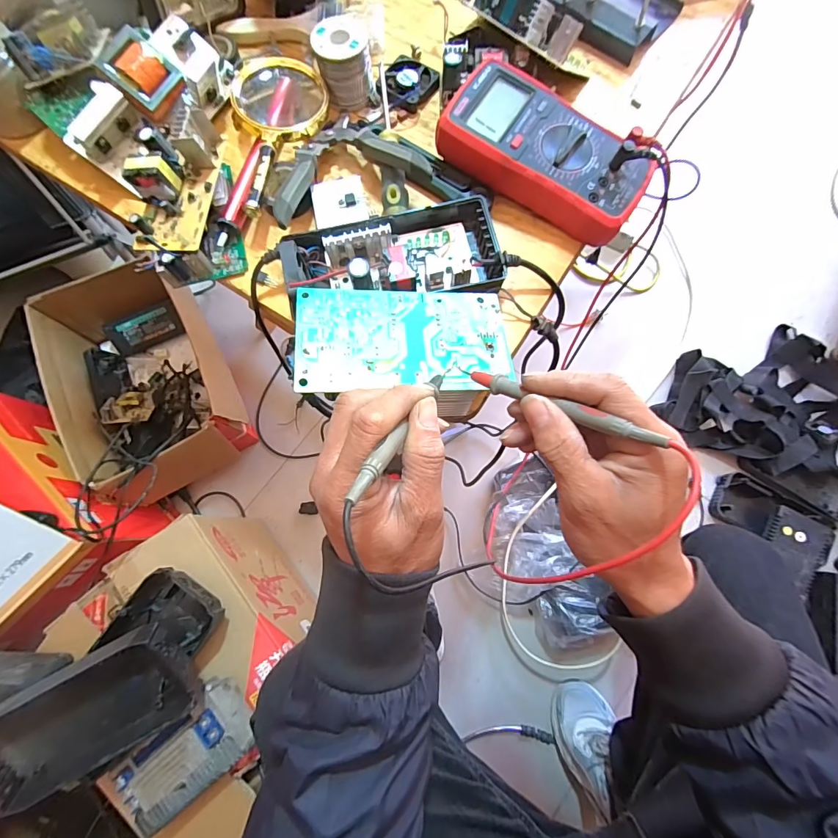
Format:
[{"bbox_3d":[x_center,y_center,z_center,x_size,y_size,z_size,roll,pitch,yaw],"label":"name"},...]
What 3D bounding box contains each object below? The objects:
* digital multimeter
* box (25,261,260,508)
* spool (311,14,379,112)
[{"bbox_3d":[0.115,-0.237,0.374,0.183,0.041,0.094,31,79,9],"label":"digital multimeter"},{"bbox_3d":[-0.527,-0.081,0.831,0.276,0.188,0.472,-27,77,-5],"label":"box"},{"bbox_3d":[-0.072,-0.346,0.410,0.051,0.051,0.050,-9,76,-1],"label":"spool"}]

